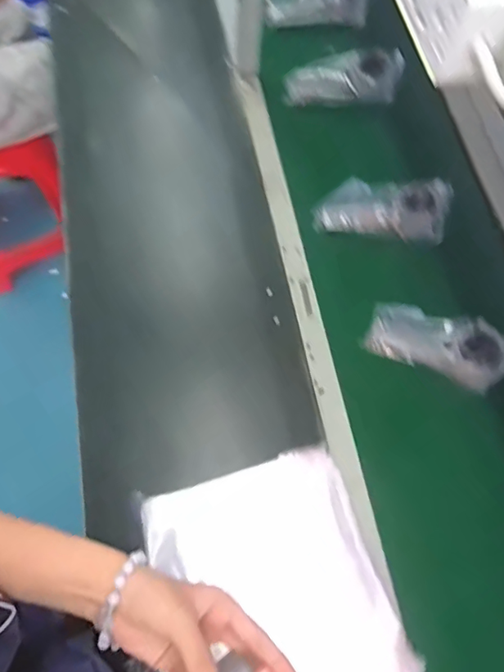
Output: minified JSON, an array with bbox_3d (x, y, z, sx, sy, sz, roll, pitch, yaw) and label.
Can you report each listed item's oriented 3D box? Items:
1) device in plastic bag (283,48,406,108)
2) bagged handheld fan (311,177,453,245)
[{"bbox_3d":[0.144,-0.419,0.822,0.182,0.067,0.060,-3,69,-1],"label":"device in plastic bag"},{"bbox_3d":[0.185,-0.186,0.731,0.182,0.048,0.093,7,69,21],"label":"bagged handheld fan"}]

